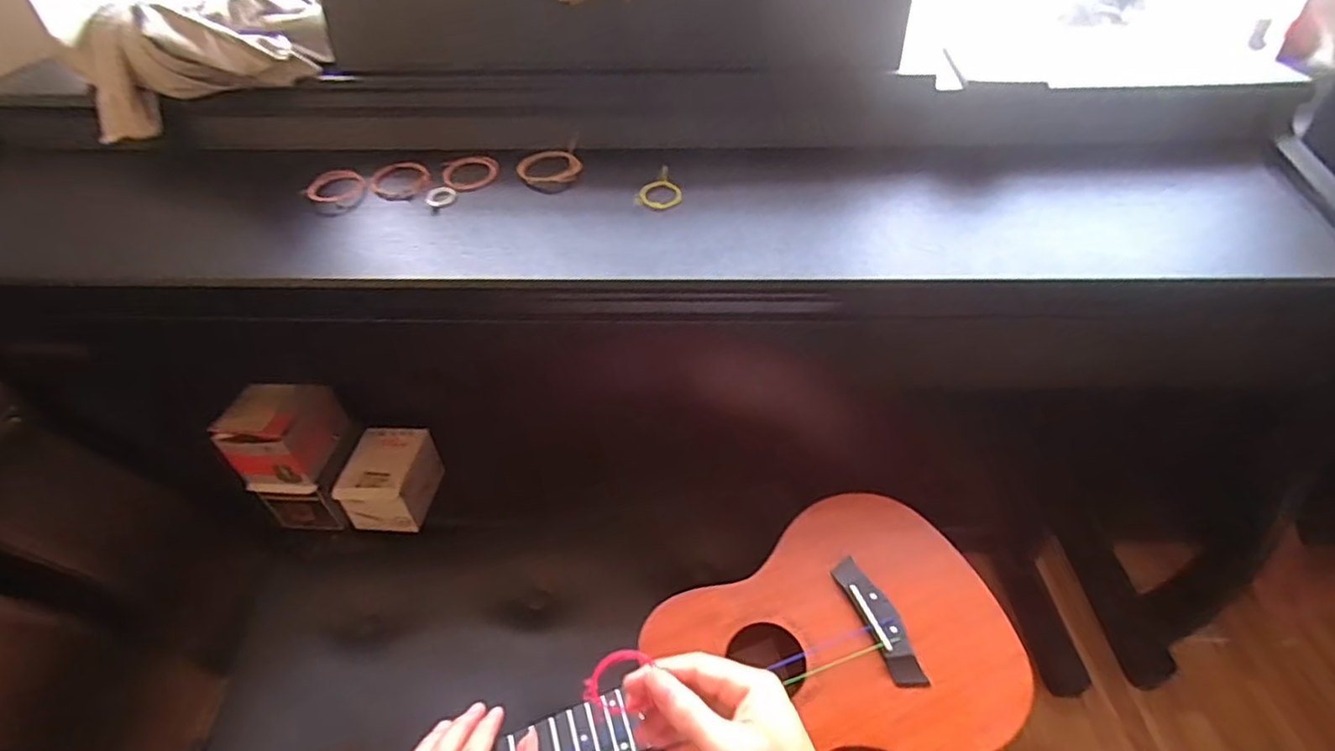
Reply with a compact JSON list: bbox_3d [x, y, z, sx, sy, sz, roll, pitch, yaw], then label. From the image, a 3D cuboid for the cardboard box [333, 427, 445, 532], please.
[{"bbox_3d":[-0.497,0.187,1.150,0.131,0.110,0.159,5,43,5],"label":"cardboard box"}]

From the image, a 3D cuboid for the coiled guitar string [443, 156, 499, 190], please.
[{"bbox_3d":[-0.201,-0.206,0.645,0.057,0.004,0.054,-2,56,3],"label":"coiled guitar string"}]

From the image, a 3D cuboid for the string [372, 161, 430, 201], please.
[{"bbox_3d":[-0.270,-0.197,0.642,0.055,0.013,0.063,-17,46,-18],"label":"string"}]

